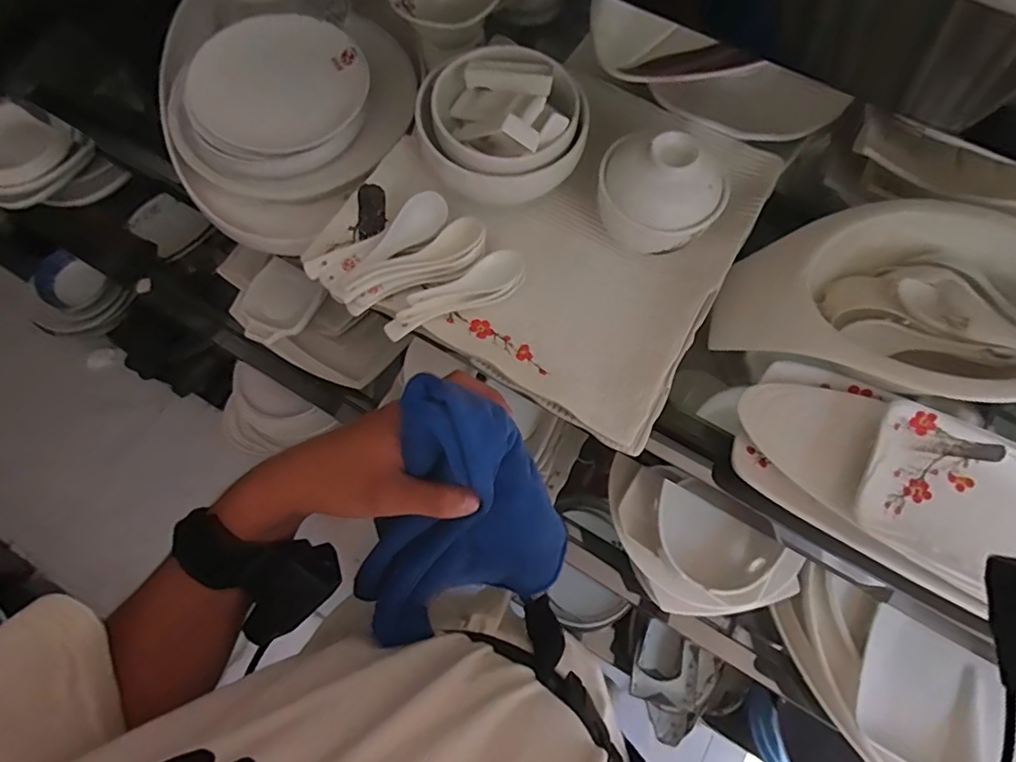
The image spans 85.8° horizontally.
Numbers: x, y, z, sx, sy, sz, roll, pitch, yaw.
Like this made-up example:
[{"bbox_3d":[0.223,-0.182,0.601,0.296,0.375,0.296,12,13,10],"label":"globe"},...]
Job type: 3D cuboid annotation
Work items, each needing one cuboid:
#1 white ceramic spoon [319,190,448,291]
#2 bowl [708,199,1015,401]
[{"bbox_3d":[-0.106,-0.120,0.480,0.127,0.021,0.032,-43,76,-13],"label":"white ceramic spoon"},{"bbox_3d":[0.332,-0.075,0.476,0.246,0.094,0.148,22,73,8],"label":"bowl"}]

